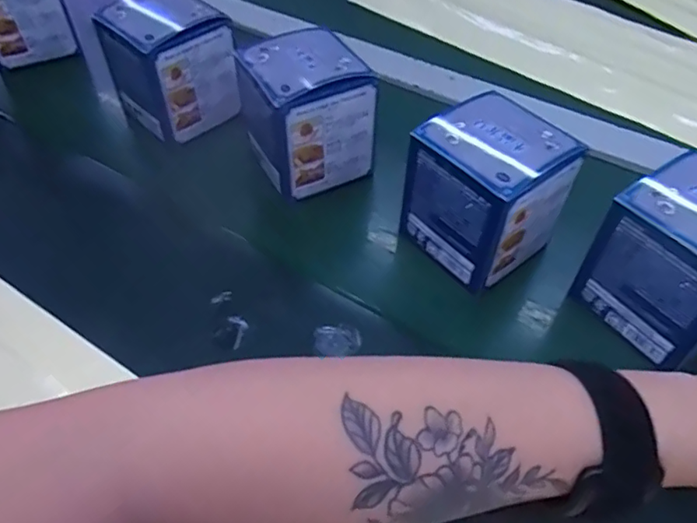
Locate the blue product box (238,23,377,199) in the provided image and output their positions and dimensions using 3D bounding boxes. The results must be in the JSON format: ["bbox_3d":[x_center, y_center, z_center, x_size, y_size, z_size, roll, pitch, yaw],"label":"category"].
[{"bbox_3d":[-0.033,-0.116,0.437,0.086,0.096,0.083,-26,55,-20],"label":"blue product box"}]

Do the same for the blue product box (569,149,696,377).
[{"bbox_3d":[0.205,-0.002,0.344,0.081,0.088,0.089,-29,54,-22],"label":"blue product box"}]

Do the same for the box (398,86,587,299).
[{"bbox_3d":[0.094,-0.049,0.383,0.082,0.094,0.081,-32,55,-24],"label":"box"}]

